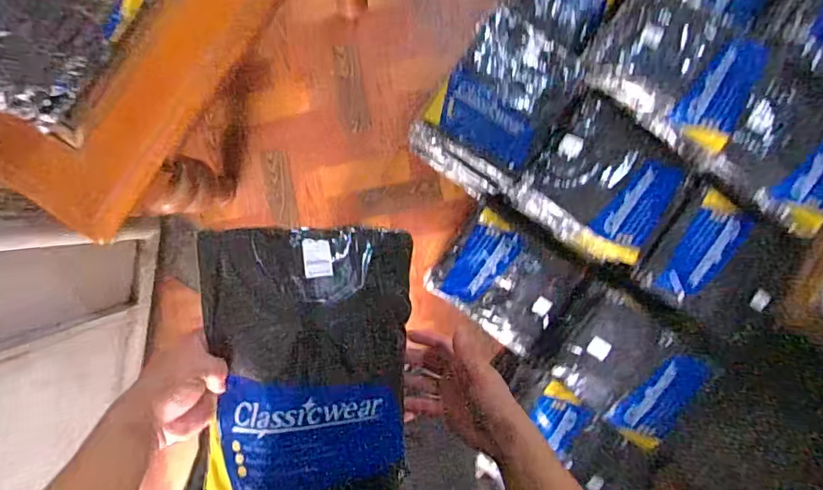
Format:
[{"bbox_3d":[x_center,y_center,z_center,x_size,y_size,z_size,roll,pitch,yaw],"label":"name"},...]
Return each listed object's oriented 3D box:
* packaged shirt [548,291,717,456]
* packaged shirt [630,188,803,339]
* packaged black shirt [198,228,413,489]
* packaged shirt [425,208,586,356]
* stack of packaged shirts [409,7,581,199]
[{"bbox_3d":[0.444,0.246,1.042,0.266,0.054,0.229,36,88,1],"label":"packaged shirt"},{"bbox_3d":[0.628,0.046,1.051,0.293,0.052,0.238,29,90,-6],"label":"packaged shirt"},{"bbox_3d":[-0.093,0.116,0.499,0.198,0.053,0.258,-1,93,-5],"label":"packaged black shirt"},{"bbox_3d":[0.211,0.071,1.146,0.280,0.055,0.249,36,89,-6],"label":"packaged shirt"},{"bbox_3d":[0.167,-0.283,1.102,0.225,0.263,0.290,35,90,-6],"label":"stack of packaged shirts"}]

